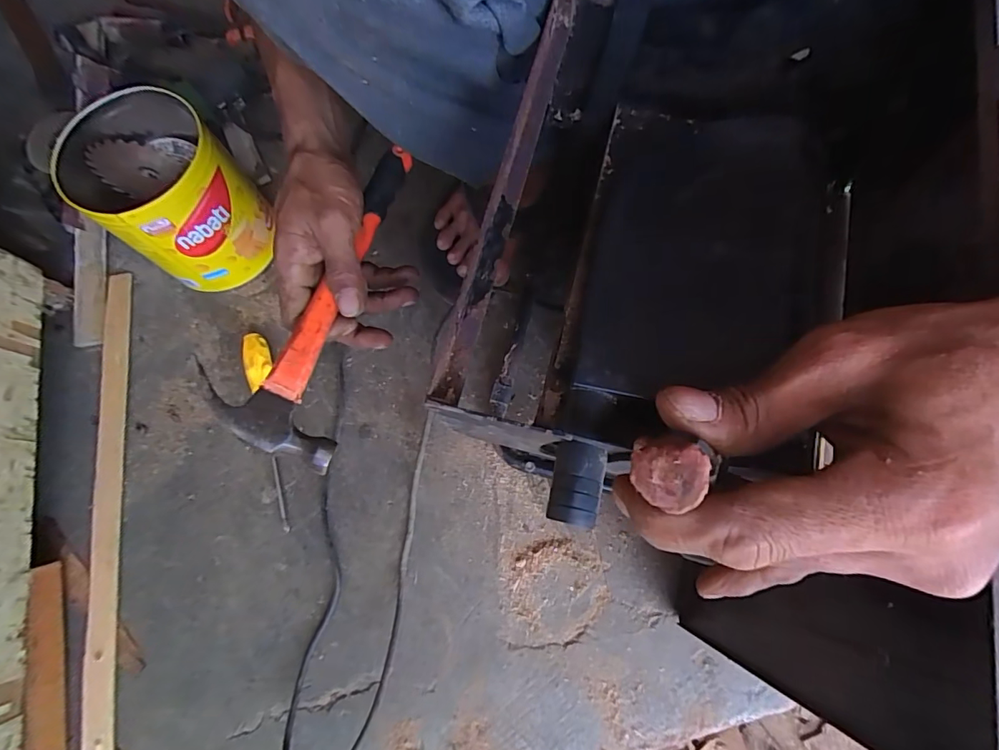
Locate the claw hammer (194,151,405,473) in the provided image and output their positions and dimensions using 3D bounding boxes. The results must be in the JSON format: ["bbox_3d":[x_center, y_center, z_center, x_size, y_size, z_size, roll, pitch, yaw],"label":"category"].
[{"bbox_3d":[-0.117,-0.071,0.334,0.078,0.032,0.258,12,66,4],"label":"claw hammer"}]

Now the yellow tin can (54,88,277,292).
[{"bbox_3d":[-0.364,-0.202,0.531,0.144,0.145,0.166,-43,77,-11],"label":"yellow tin can"}]

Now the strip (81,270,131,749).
[{"bbox_3d":[-0.433,0.121,0.514,0.032,0.014,0.543,-12,74,-3],"label":"strip"}]

